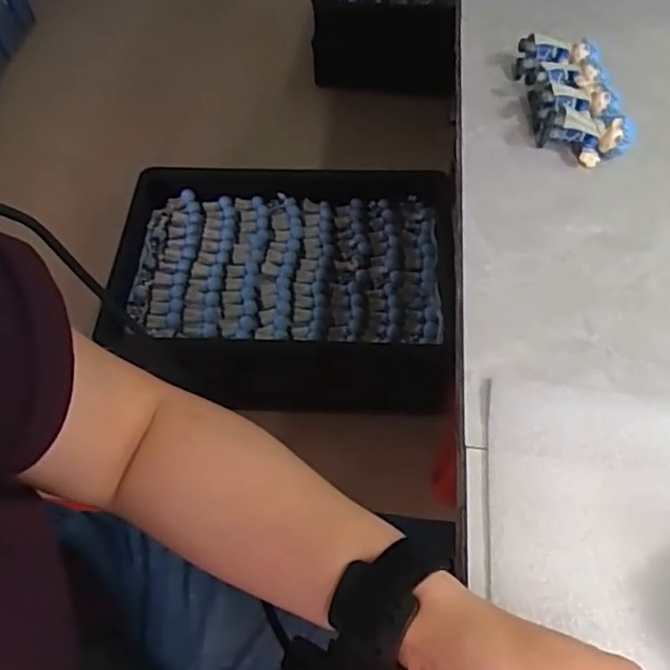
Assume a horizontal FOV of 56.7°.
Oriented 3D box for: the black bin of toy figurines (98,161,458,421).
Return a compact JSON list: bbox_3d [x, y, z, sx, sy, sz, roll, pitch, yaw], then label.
[{"bbox_3d":[-0.095,-0.105,1.165,0.592,0.176,0.413,3,58,4],"label":"black bin of toy figurines"}]

